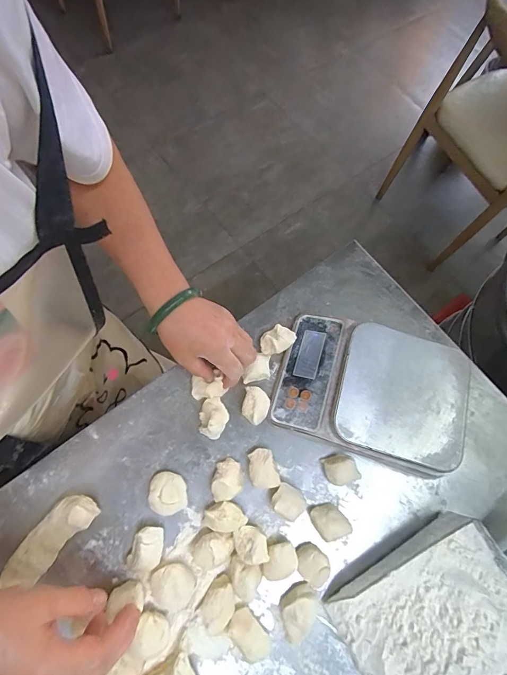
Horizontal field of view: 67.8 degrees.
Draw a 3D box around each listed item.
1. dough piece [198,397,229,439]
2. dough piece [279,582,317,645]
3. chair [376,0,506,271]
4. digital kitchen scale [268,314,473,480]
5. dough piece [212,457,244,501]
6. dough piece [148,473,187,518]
[{"bbox_3d":[-0.048,0.093,0.440,0.035,0.030,0.042,26,70,4],"label":"dough piece"},{"bbox_3d":[0.044,0.279,0.381,0.032,0.022,0.052,25,70,4],"label":"dough piece"},{"bbox_3d":[0.781,-0.634,1.236,0.433,0.692,0.494,-41,79,-17],"label":"chair"},{"bbox_3d":[0.139,0.062,0.448,0.215,0.039,0.154,20,70,2],"label":"digital kitchen scale"},{"bbox_3d":[-0.028,0.159,0.421,0.032,0.021,0.044,13,70,-1],"label":"dough piece"},{"bbox_3d":[-0.093,0.171,0.411,0.039,0.018,0.044,-1,70,-6],"label":"dough piece"}]

